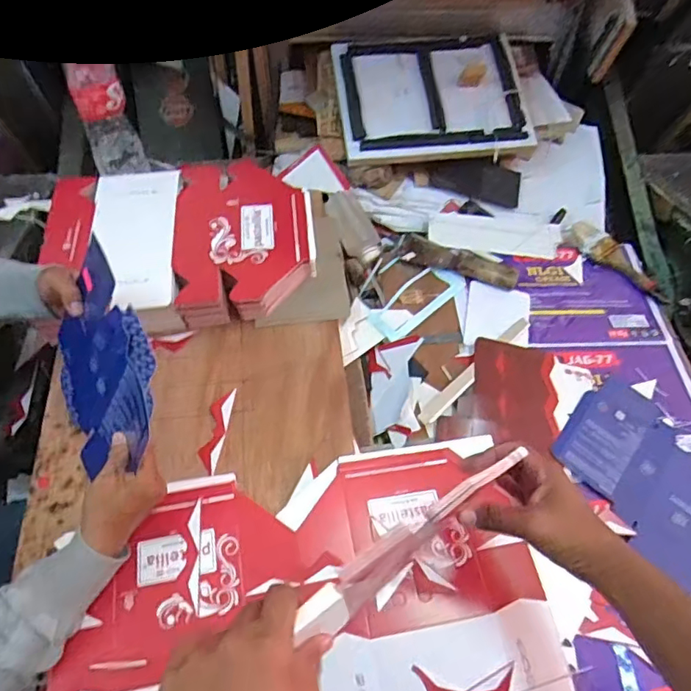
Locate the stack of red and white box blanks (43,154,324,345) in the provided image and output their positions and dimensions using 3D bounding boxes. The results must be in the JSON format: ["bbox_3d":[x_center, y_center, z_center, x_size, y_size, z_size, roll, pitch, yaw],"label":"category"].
[{"bbox_3d":[-0.247,-0.159,0.820,0.386,0.080,0.307,-8,58,-7],"label":"stack of red and white box blanks"}]

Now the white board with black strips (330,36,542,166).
[{"bbox_3d":[0.158,-0.448,0.963,0.338,0.022,0.250,-5,72,-4],"label":"white board with black strips"}]

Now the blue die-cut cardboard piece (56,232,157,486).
[{"bbox_3d":[-0.276,0.033,0.605,0.010,0.212,0.212,-7,52,-49],"label":"blue die-cut cardboard piece"}]

